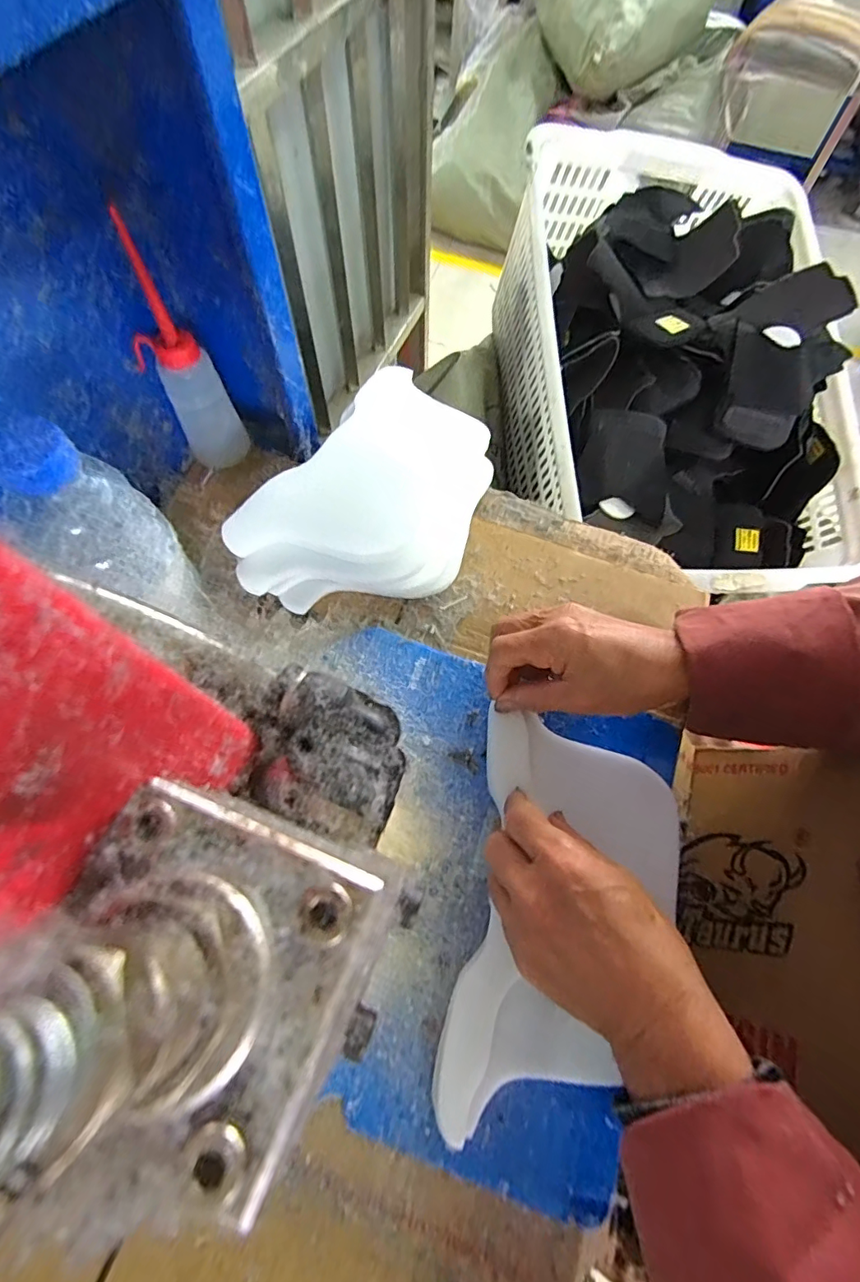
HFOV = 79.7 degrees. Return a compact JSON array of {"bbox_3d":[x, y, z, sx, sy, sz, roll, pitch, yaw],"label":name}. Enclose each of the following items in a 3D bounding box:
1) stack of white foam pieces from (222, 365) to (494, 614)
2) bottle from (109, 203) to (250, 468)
[{"bbox_3d":[-0.037,-0.124,0.446,0.158,0.056,0.257,29,68,10],"label":"stack of white foam pieces"},{"bbox_3d":[-0.199,-0.220,0.417,0.054,0.173,0.042,-36,72,-17],"label":"bottle"}]

